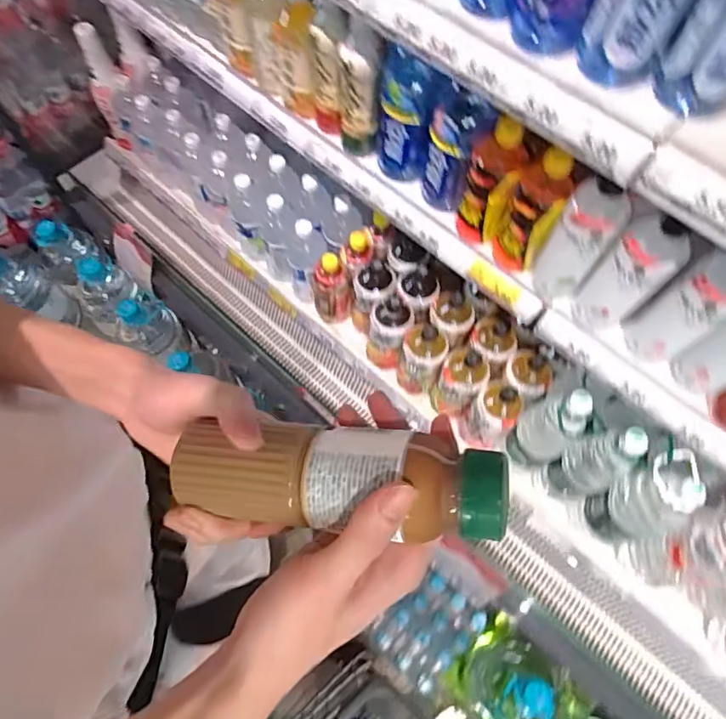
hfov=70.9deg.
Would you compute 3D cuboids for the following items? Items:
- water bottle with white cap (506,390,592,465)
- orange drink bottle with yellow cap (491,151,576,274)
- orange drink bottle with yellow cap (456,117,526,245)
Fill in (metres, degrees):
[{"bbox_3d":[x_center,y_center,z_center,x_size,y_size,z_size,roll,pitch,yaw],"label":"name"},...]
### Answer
[{"bbox_3d":[0.306,0.111,0.839,0.081,0.211,0.084,1,66,-1],"label":"water bottle with white cap"},{"bbox_3d":[0.226,-0.196,0.684,0.063,0.187,0.056,16,67,6],"label":"orange drink bottle with yellow cap"},{"bbox_3d":[0.174,-0.240,0.700,0.068,0.184,0.052,16,67,6],"label":"orange drink bottle with yellow cap"}]

